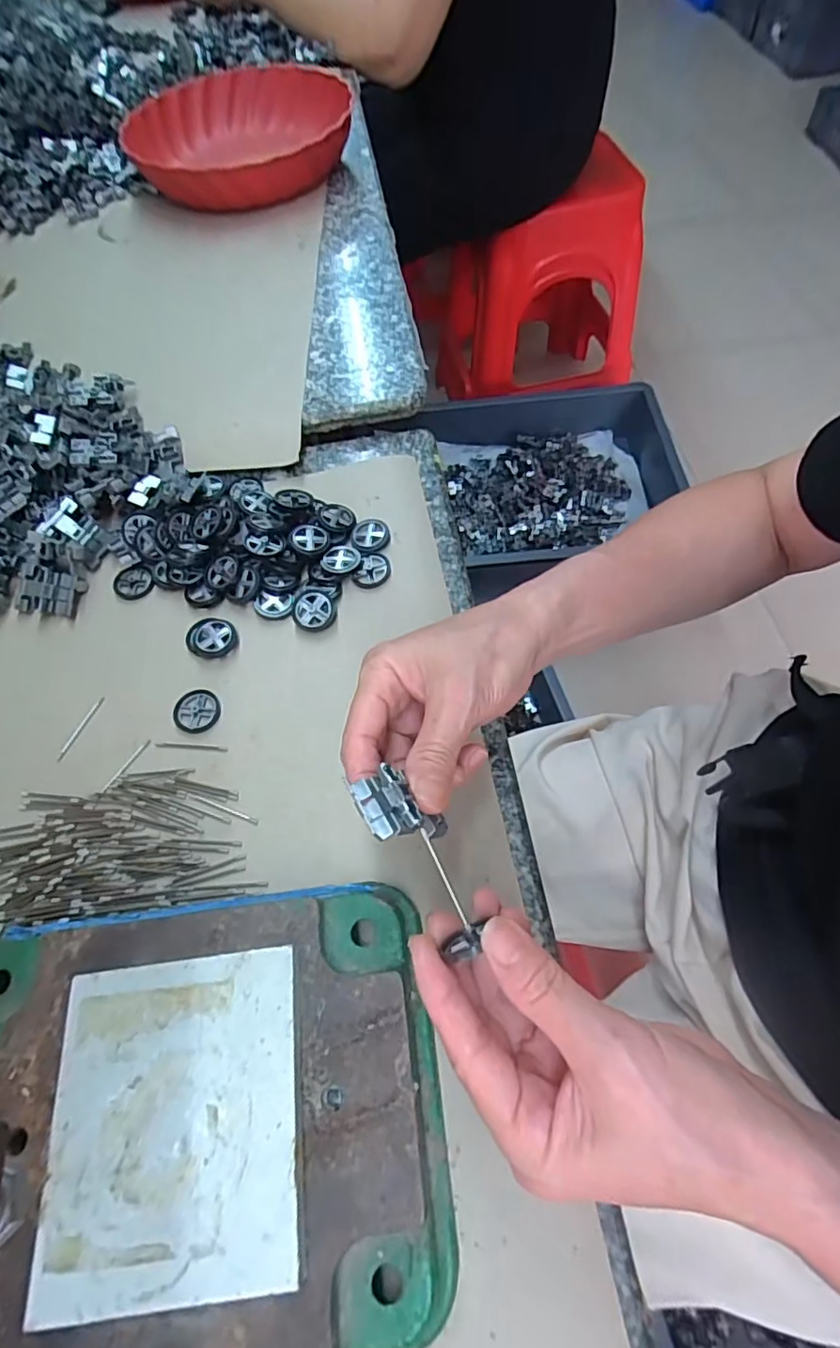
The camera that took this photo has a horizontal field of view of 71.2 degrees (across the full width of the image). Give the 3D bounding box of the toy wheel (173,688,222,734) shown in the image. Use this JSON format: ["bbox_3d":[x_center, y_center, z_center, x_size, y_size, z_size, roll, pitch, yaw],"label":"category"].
[{"bbox_3d":[-0.137,0.022,0.358,0.028,0.004,0.028,-2,61,3],"label":"toy wheel"}]

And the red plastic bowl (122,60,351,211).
[{"bbox_3d":[-0.198,-0.573,0.629,0.243,0.048,0.211,-1,63,1],"label":"red plastic bowl"}]

